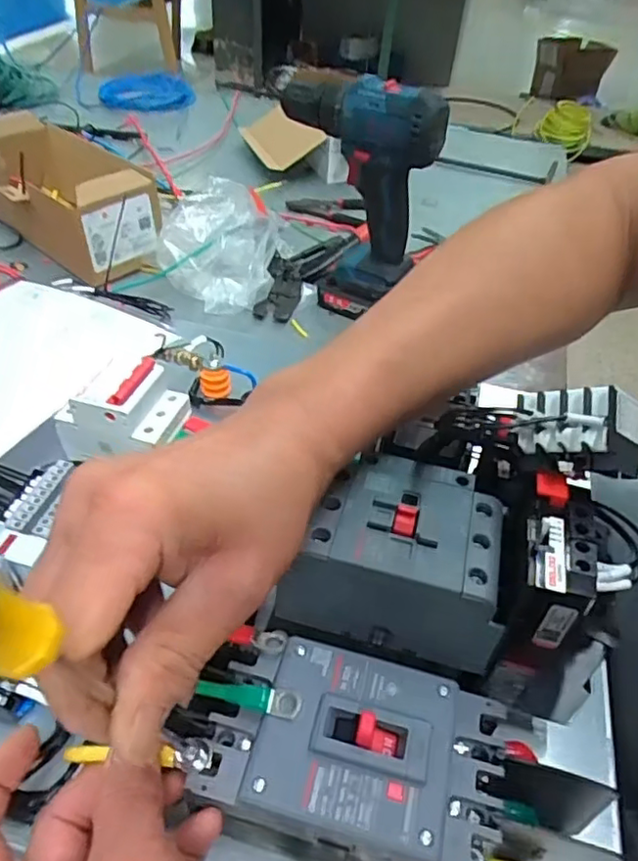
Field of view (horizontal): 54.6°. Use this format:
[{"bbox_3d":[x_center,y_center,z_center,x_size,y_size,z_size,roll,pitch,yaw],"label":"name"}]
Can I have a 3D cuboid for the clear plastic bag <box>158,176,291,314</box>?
[{"bbox_3d":[-0.108,-0.206,0.671,0.129,0.078,0.157,0,44,-5],"label":"clear plastic bag"}]

